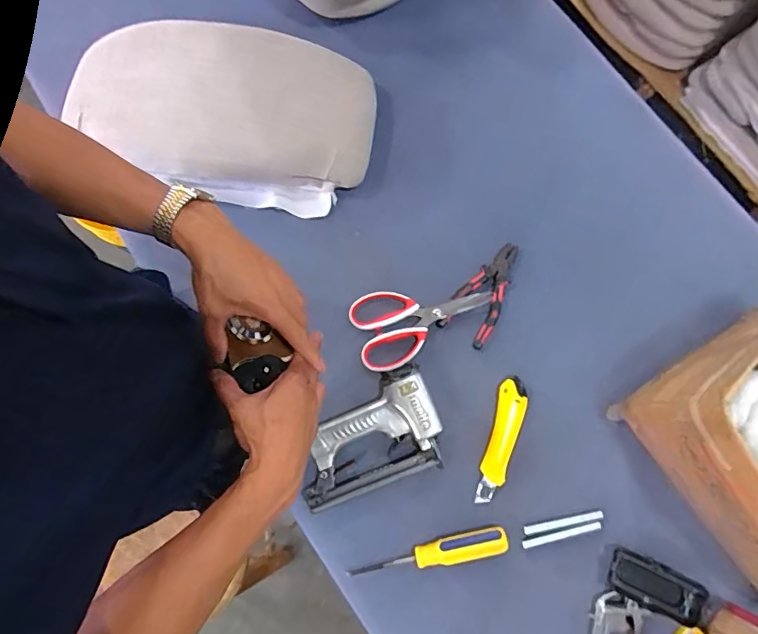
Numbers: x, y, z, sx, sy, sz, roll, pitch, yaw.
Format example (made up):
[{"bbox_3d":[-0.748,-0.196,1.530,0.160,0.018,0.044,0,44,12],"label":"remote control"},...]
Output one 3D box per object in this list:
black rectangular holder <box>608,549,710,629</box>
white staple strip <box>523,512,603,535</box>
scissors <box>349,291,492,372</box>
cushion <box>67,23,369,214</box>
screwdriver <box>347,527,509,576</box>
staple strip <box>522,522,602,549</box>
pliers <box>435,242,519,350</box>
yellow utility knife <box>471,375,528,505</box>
[{"bbox_3d":[0.335,0.326,0.568,0.117,0.009,0.053,24,80,6],"label":"black rectangular holder"},{"bbox_3d":[0.233,0.260,0.597,0.099,0.005,0.011,-11,78,-1],"label":"white staple strip"},{"bbox_3d":[0.059,0.001,0.646,0.188,0.013,0.106,-17,79,-3],"label":"scissors"},{"bbox_3d":[-0.224,-0.289,0.678,0.418,0.081,0.234,10,79,3],"label":"cushion"},{"bbox_3d":[0.061,0.291,0.577,0.192,0.019,0.030,-11,78,-1],"label":"screwdriver"},{"bbox_3d":[0.229,0.274,0.595,0.099,0.006,0.011,-14,78,-2],"label":"staple strip"},{"bbox_3d":[0.148,-0.037,0.652,0.067,0.011,0.153,31,80,7],"label":"pliers"},{"bbox_3d":[0.157,0.159,0.611,0.036,0.018,0.161,19,79,5],"label":"yellow utility knife"}]

